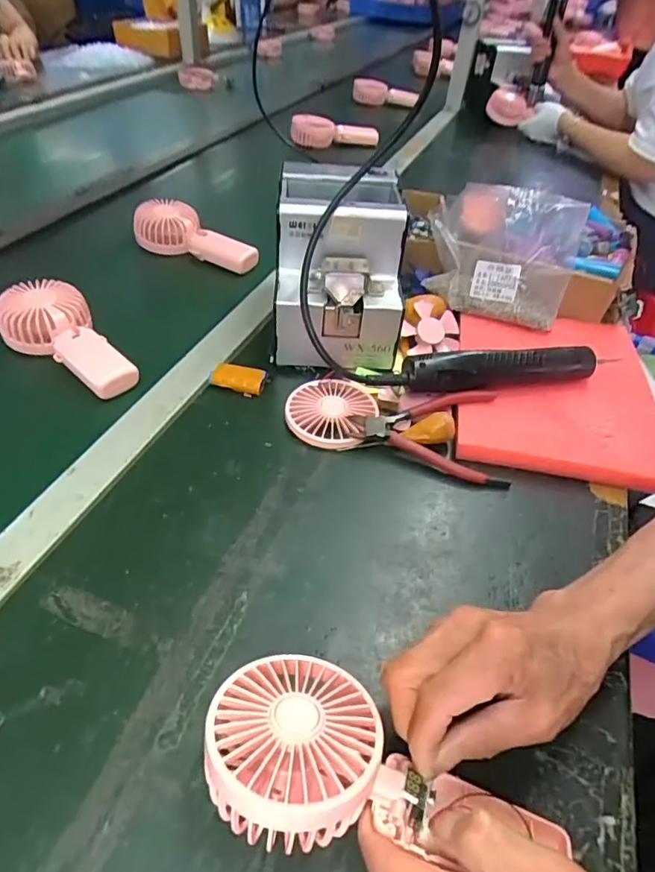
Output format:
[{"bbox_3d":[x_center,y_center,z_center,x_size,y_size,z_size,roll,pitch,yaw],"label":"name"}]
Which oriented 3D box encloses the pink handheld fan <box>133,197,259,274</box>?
[{"bbox_3d":[-0.176,-0.271,0.721,0.180,0.055,0.067,20,46,16],"label":"pink handheld fan"}]

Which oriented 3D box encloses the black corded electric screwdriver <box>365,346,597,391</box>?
[{"bbox_3d":[0.158,-0.064,0.523,0.240,0.041,0.030,-5,45,-10],"label":"black corded electric screwdriver"}]

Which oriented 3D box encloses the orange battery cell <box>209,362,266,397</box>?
[{"bbox_3d":[-0.090,-0.058,0.529,0.053,0.020,0.025,11,44,5],"label":"orange battery cell"}]

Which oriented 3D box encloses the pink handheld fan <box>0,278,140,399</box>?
[{"bbox_3d":[-0.261,-0.105,0.539,0.171,0.043,0.079,30,49,23],"label":"pink handheld fan"}]

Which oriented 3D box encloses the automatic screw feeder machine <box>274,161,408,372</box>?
[{"bbox_3d":[0.009,-0.180,0.551,0.123,0.150,0.154,1,44,-5],"label":"automatic screw feeder machine"}]

